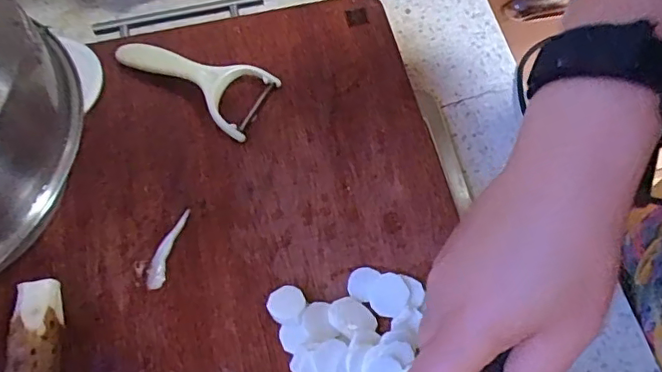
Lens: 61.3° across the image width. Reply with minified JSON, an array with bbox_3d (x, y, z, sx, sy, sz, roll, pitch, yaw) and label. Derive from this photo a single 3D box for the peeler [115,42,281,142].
[{"bbox_3d":[-0.109,-0.086,0.426,0.127,0.023,0.057,24,66,13],"label":"peeler"}]

